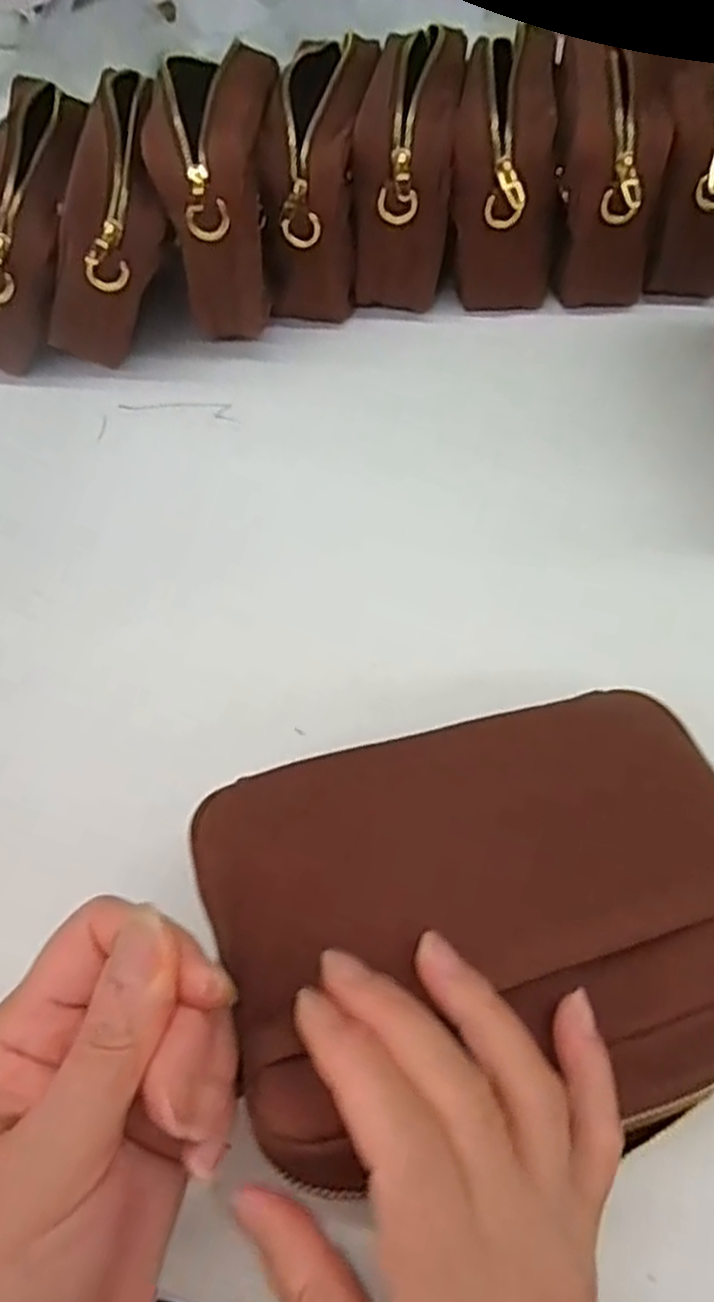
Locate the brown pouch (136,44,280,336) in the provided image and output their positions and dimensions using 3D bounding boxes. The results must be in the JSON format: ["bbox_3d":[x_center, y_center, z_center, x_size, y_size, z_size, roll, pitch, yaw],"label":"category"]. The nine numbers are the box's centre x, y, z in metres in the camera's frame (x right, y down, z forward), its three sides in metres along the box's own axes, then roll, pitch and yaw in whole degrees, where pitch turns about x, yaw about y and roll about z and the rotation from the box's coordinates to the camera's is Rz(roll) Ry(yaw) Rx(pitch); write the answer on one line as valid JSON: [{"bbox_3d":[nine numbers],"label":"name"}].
[{"bbox_3d":[-0.084,-0.285,0.514,0.062,0.140,0.131,2,54,6],"label":"brown pouch"}]

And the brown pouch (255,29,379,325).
[{"bbox_3d":[-0.023,-0.307,0.531,0.058,0.132,0.121,4,55,7],"label":"brown pouch"}]

